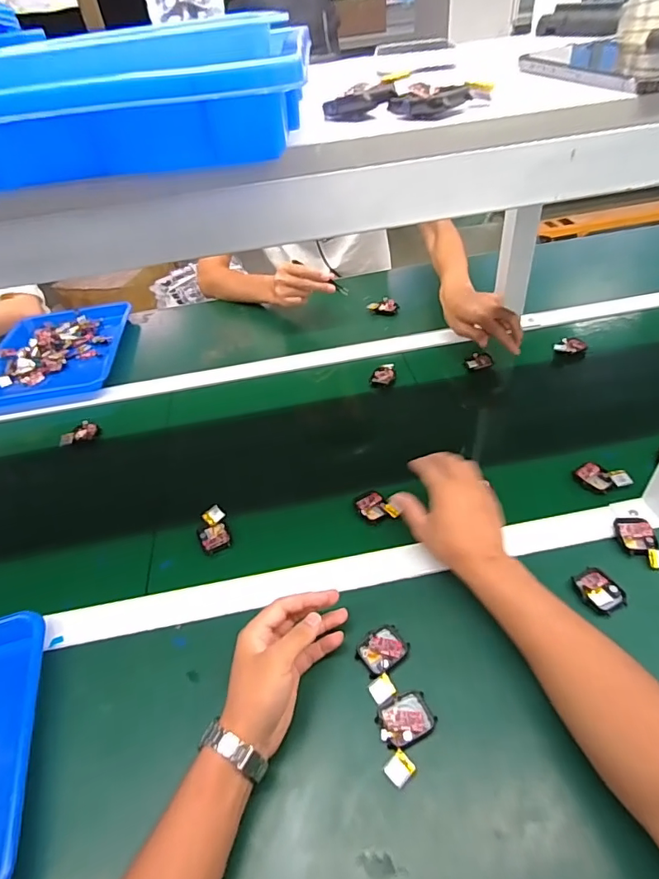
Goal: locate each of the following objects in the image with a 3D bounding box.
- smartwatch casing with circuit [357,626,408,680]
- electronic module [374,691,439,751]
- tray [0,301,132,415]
[{"bbox_3d":[0.051,0.205,0.479,0.048,0.007,0.039,-31,47,-23],"label":"smartwatch casing with circuit"},{"bbox_3d":[0.067,0.246,0.430,0.048,0.008,0.040,-17,43,-10],"label":"electronic module"},{"bbox_3d":[-0.549,-0.166,0.967,0.270,0.045,0.303,-11,43,-3],"label":"tray"}]

